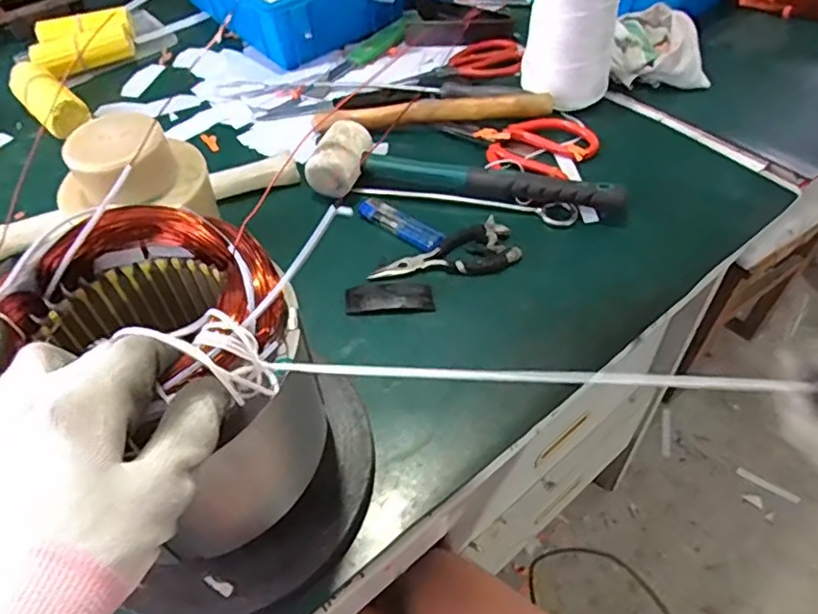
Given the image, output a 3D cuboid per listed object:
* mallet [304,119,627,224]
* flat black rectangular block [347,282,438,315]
[{"bbox_3d":[0.053,-0.125,0.560,0.287,0.043,0.067,8,52,11],"label":"mallet"},{"bbox_3d":[-0.016,-0.009,0.497,0.071,0.004,0.030,-5,51,1],"label":"flat black rectangular block"}]

